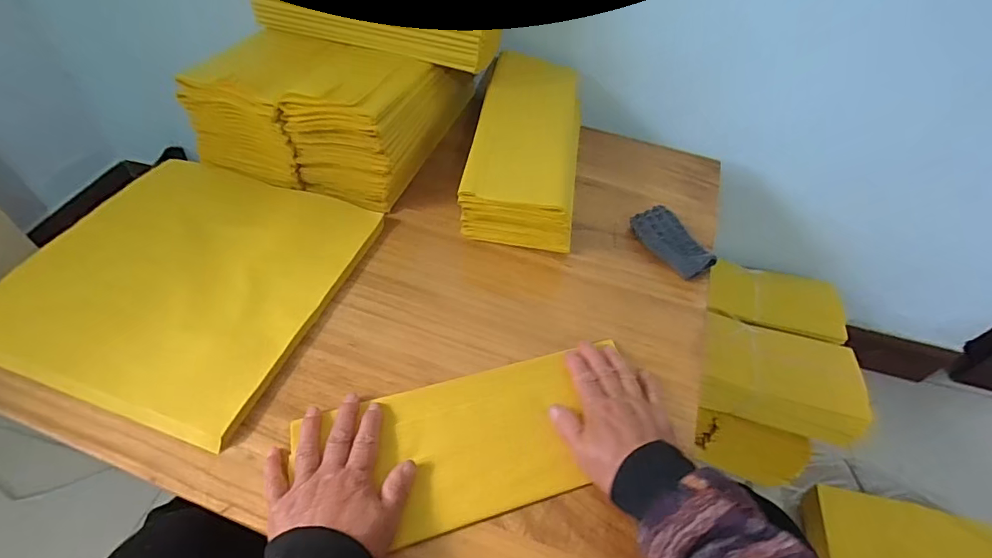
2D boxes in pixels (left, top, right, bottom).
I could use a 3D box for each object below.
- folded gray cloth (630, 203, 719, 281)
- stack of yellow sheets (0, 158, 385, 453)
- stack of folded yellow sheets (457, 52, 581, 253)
[{"bbox_3d":[0.213,-0.044,0.588,0.048,0.032,0.105,-23,56,-22],"label":"folded gray cloth"},{"bbox_3d":[-0.329,-0.011,0.528,0.307,0.016,0.304,17,51,9],"label":"stack of yellow sheets"},{"bbox_3d":[0.045,-0.181,0.653,0.135,0.090,0.316,9,50,3],"label":"stack of folded yellow sheets"}]

